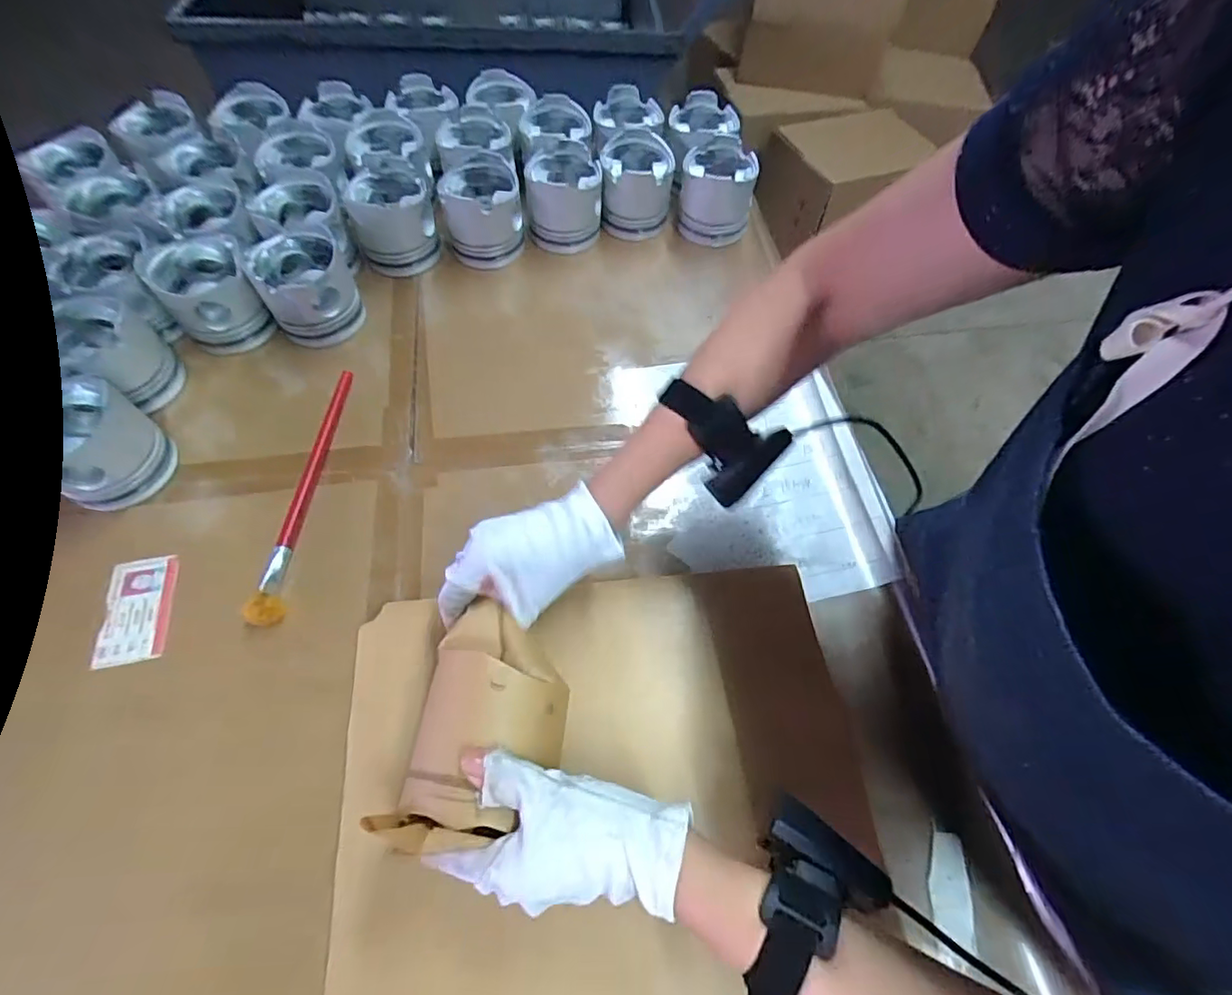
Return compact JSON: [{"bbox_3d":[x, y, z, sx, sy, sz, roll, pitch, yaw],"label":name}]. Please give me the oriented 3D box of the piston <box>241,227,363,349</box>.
[{"bbox_3d":[-0.335,-0.225,0.612,0.093,0.076,0.093,-26,65,-16],"label":"piston"}]

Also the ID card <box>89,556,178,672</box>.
[{"bbox_3d":[-0.400,0.092,0.466,0.055,0.005,0.091,-10,61,-5],"label":"ID card"}]

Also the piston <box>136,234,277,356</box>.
[{"bbox_3d":[-0.432,-0.216,0.599,0.088,0.083,0.110,-28,66,-17],"label":"piston"}]

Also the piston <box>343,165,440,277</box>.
[{"bbox_3d":[-0.268,-0.334,0.680,0.095,0.085,0.098,-12,62,-9],"label":"piston"}]

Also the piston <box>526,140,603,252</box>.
[{"bbox_3d":[-0.066,-0.376,0.711,0.094,0.075,0.098,-4,61,-5],"label":"piston"}]

